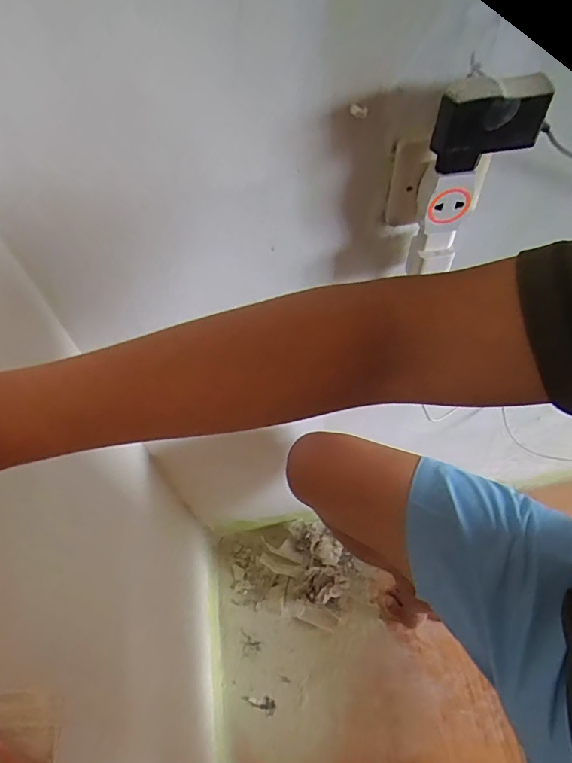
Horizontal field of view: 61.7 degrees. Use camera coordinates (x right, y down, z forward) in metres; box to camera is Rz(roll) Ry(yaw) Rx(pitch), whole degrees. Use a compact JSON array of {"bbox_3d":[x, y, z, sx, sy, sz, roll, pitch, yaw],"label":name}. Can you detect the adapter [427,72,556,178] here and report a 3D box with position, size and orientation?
[{"bbox_3d":[0.145,-0.184,0.344,0.075,0.060,0.025,-4,55,0],"label":"adapter"}]

